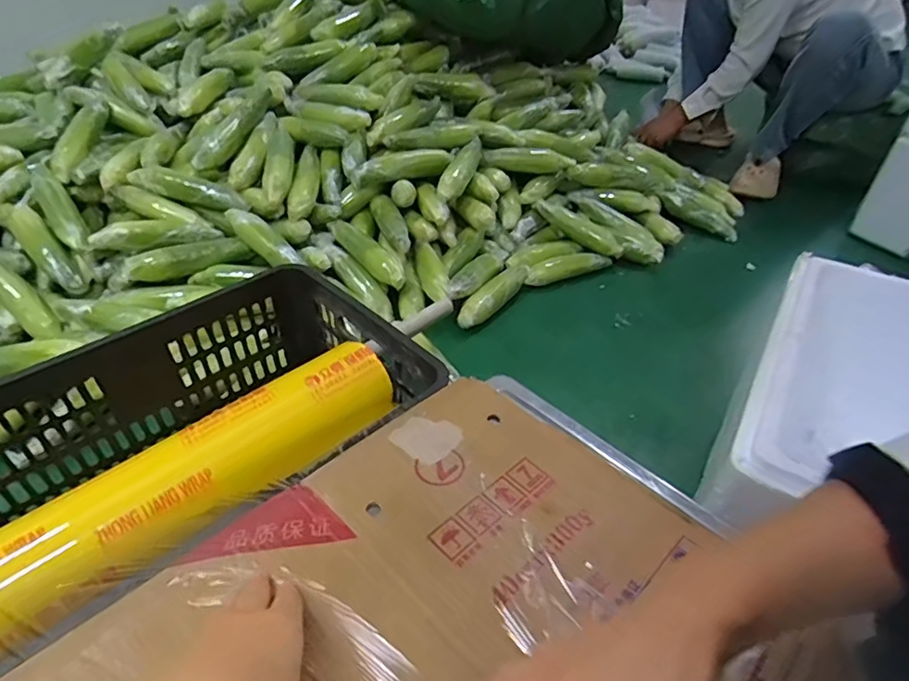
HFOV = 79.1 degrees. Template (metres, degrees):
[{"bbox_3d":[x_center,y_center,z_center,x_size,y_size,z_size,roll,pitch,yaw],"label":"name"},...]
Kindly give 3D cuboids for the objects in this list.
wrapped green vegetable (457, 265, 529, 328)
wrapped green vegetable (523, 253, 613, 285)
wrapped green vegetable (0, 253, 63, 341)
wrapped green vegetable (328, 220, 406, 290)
[{"bbox_3d":[0.088,-0.102,1.097,0.058,0.065,0.205,26,46,26],"label":"wrapped green vegetable"},{"bbox_3d":[0.239,-0.157,1.175,0.184,0.044,0.042,-11,42,-16],"label":"wrapped green vegetable"},{"bbox_3d":[-0.790,-0.086,0.989,0.214,0.037,0.053,48,51,2],"label":"wrapped green vegetable"},{"bbox_3d":[-0.174,-0.180,1.092,0.205,0.043,0.044,42,53,21],"label":"wrapped green vegetable"}]

